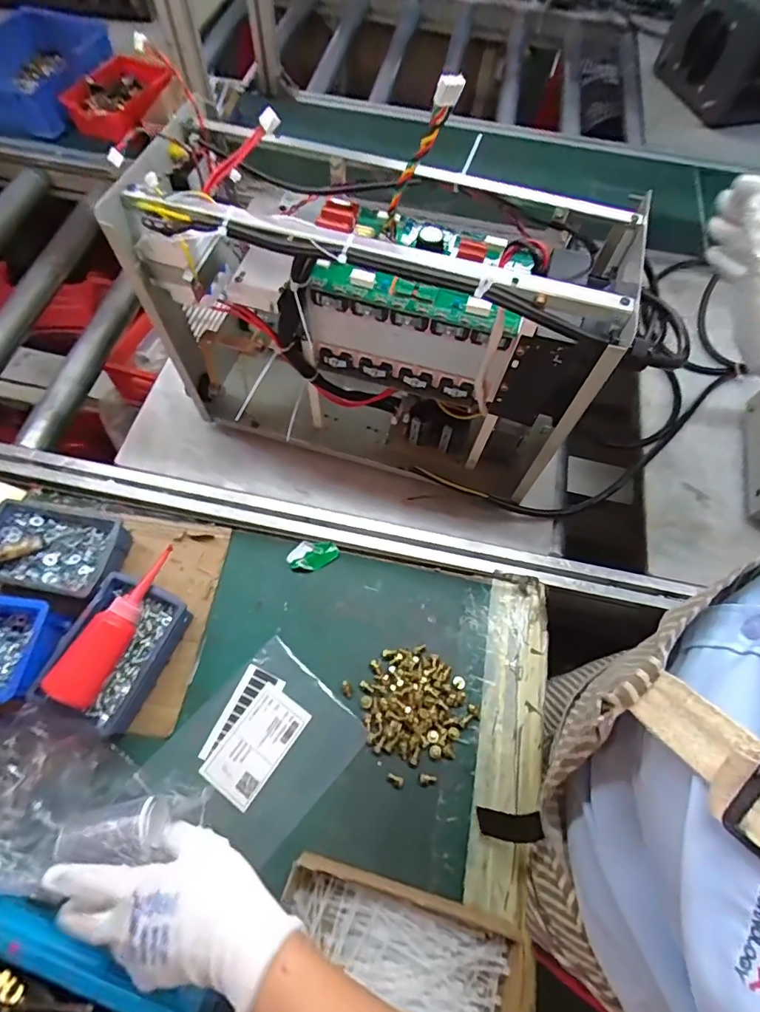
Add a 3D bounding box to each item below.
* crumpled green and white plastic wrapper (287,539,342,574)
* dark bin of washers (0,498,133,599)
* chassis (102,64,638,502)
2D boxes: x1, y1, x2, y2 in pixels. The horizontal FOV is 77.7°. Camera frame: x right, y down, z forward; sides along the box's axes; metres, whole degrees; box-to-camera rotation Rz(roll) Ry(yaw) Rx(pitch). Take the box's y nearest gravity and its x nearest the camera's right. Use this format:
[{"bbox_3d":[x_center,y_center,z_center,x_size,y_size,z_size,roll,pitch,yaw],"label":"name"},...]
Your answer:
[{"bbox_3d":[-0.081,0.060,0.570,0.061,0.010,0.036,-14,66,-9],"label":"crumpled green and white plastic wrapper"},{"bbox_3d":[-0.365,0.049,0.532,0.156,0.044,0.100,10,65,2],"label":"dark bin of washers"},{"bbox_3d":[-0.005,-0.188,0.547,0.447,0.317,0.167,16,65,5],"label":"chassis"}]

